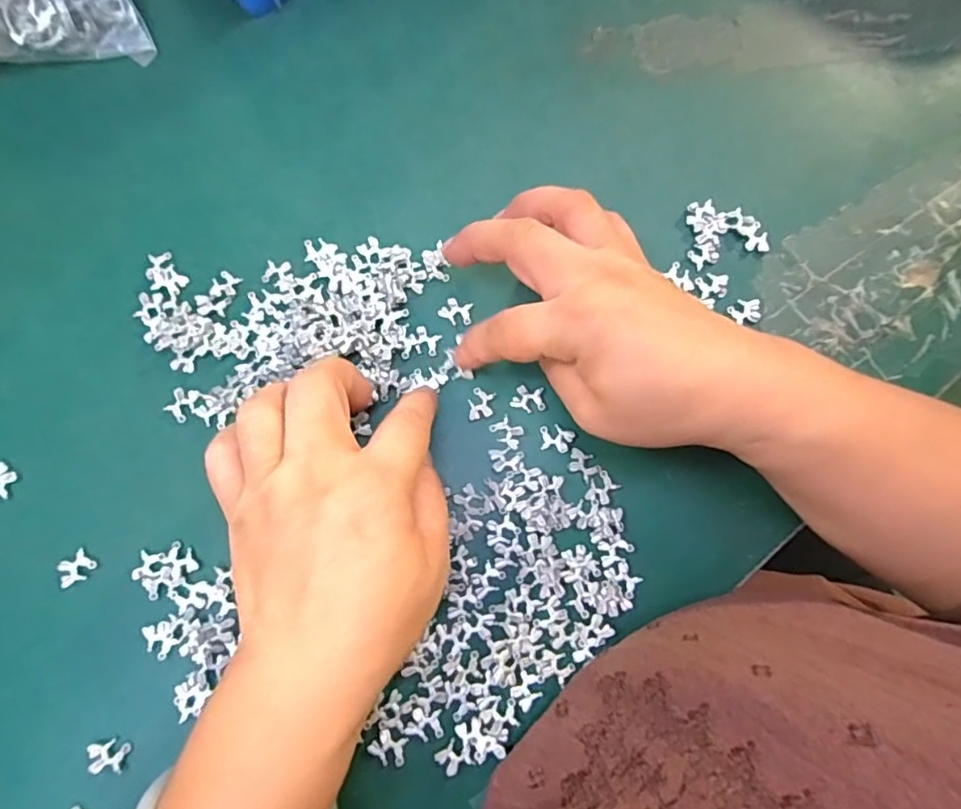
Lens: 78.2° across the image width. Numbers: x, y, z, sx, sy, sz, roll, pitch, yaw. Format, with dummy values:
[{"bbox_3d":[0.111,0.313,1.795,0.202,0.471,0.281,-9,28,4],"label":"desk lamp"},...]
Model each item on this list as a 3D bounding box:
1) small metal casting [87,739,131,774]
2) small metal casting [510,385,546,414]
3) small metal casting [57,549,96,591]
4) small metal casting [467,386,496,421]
[{"bbox_3d":[-0.156,0.148,0.247,0.015,0.005,0.012,4,79,0],"label":"small metal casting"},{"bbox_3d":[0.024,-0.003,0.280,0.016,0.004,0.014,24,80,4],"label":"small metal casting"},{"bbox_3d":[-0.181,0.073,0.263,0.015,0.004,0.012,-41,82,-8],"label":"small metal casting"},{"bbox_3d":[0.000,0.000,0.278,0.012,0.004,0.016,11,79,2],"label":"small metal casting"}]

